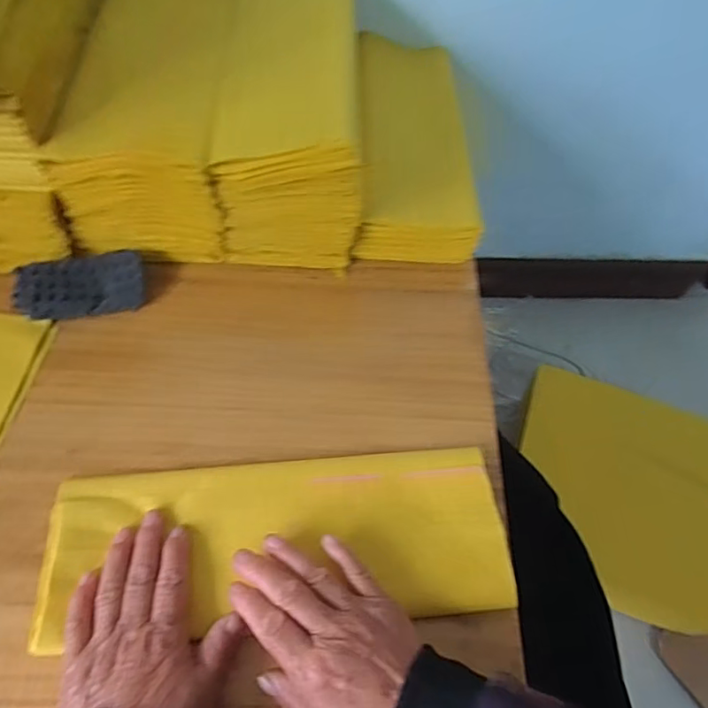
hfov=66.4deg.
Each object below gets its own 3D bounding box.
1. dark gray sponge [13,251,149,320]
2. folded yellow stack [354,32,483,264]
[{"bbox_3d":[-0.245,-0.061,0.486,0.107,0.011,0.058,-12,78,-16],"label":"dark gray sponge"},{"bbox_3d":[0.064,-0.238,0.597,0.117,0.060,0.303,2,58,-3],"label":"folded yellow stack"}]

